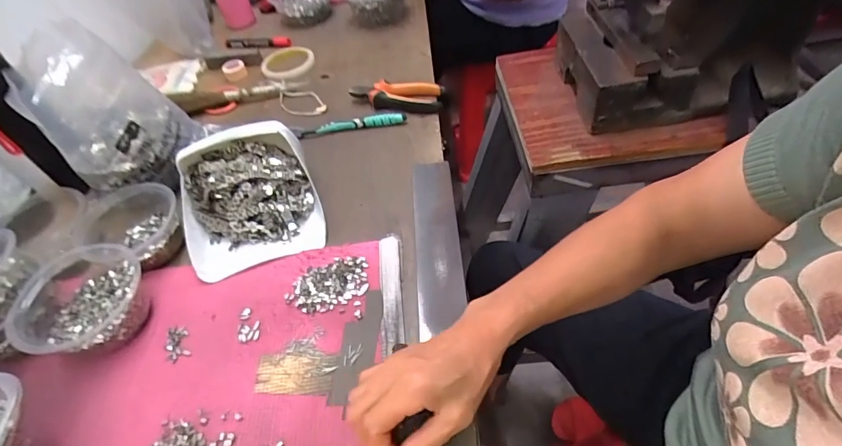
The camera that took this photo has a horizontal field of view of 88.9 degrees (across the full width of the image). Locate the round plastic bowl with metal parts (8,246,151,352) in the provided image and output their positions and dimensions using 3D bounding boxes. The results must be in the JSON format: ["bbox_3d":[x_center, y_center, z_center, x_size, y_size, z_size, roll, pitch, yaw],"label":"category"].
[{"bbox_3d":[-0.342,0.084,0.439,0.114,0.063,0.113,-5,49,6],"label":"round plastic bowl with metal parts"}]

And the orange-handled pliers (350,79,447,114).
[{"bbox_3d":[-0.041,-0.194,0.664,0.146,0.021,0.058,5,51,14],"label":"orange-handled pliers"}]

